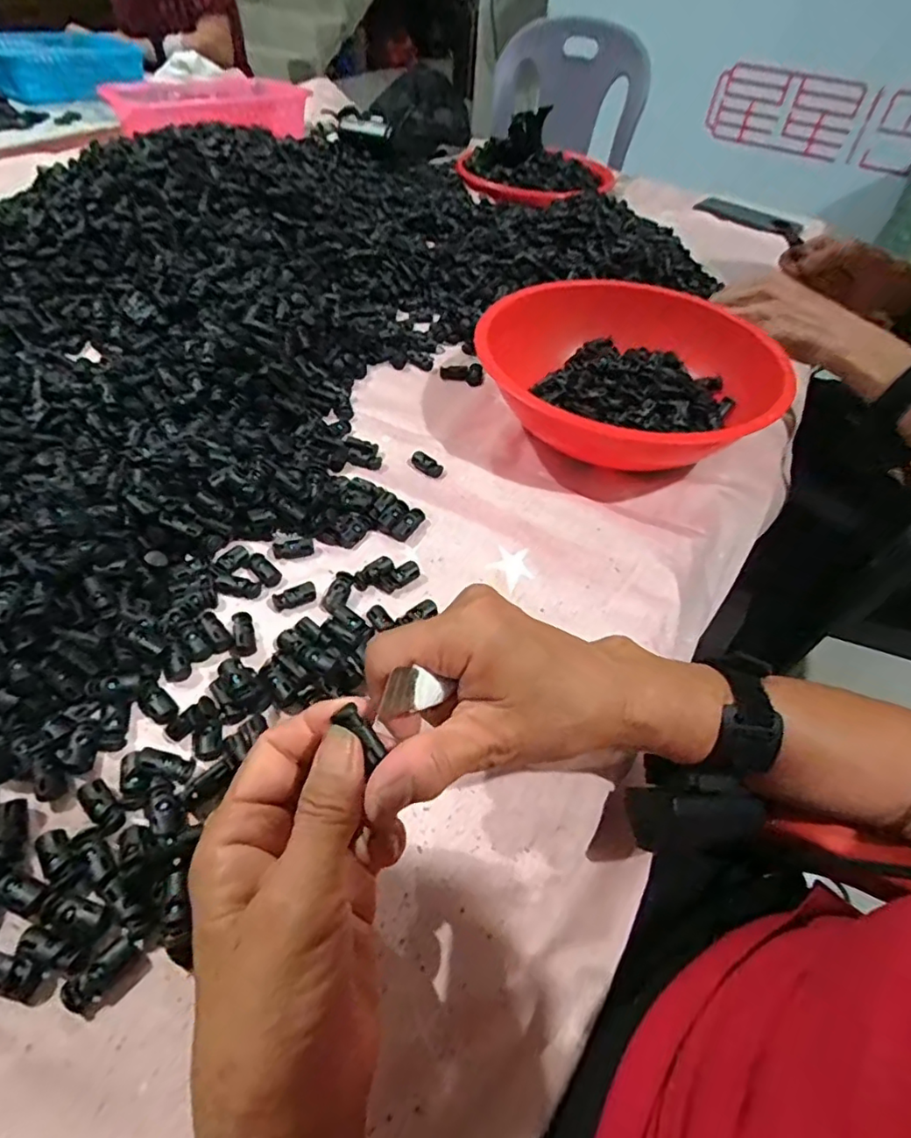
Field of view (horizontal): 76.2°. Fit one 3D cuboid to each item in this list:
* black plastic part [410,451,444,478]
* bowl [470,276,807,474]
[{"bbox_3d":[-0.023,-0.087,0.480,0.029,0.006,0.015,33,55,20],"label":"black plastic part"},{"bbox_3d":[0.142,-0.158,0.509,0.232,0.079,0.239,33,55,20],"label":"bowl"}]

